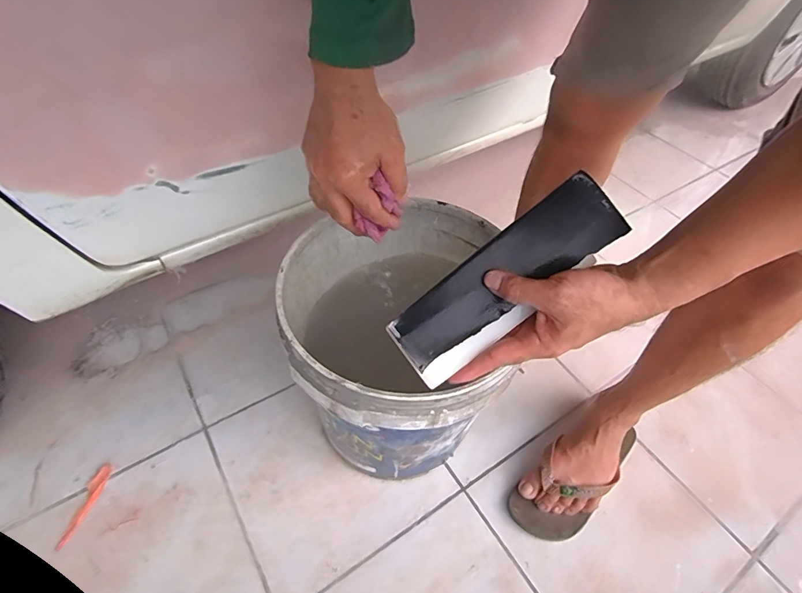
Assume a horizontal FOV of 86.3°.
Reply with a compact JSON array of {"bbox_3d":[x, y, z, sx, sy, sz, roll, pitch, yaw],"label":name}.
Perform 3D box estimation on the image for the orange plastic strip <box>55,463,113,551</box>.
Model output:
[{"bbox_3d":[-0.473,0.312,0.643,0.027,0.006,0.120,4,49,1],"label":"orange plastic strip"}]

